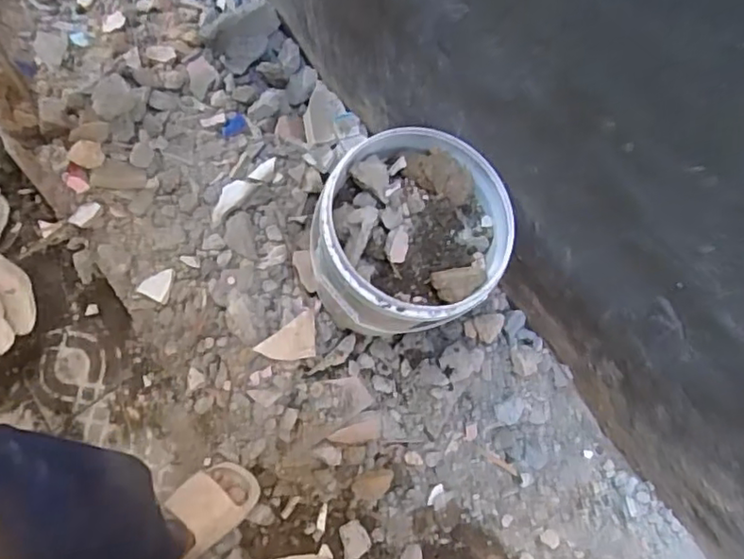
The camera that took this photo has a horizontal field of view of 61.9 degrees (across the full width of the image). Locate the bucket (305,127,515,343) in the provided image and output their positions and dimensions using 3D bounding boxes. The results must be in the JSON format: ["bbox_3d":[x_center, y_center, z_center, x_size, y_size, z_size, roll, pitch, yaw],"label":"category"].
[{"bbox_3d":[0.069,-0.047,1.119,0.308,0.343,0.297,-1,69,2],"label":"bucket"}]

